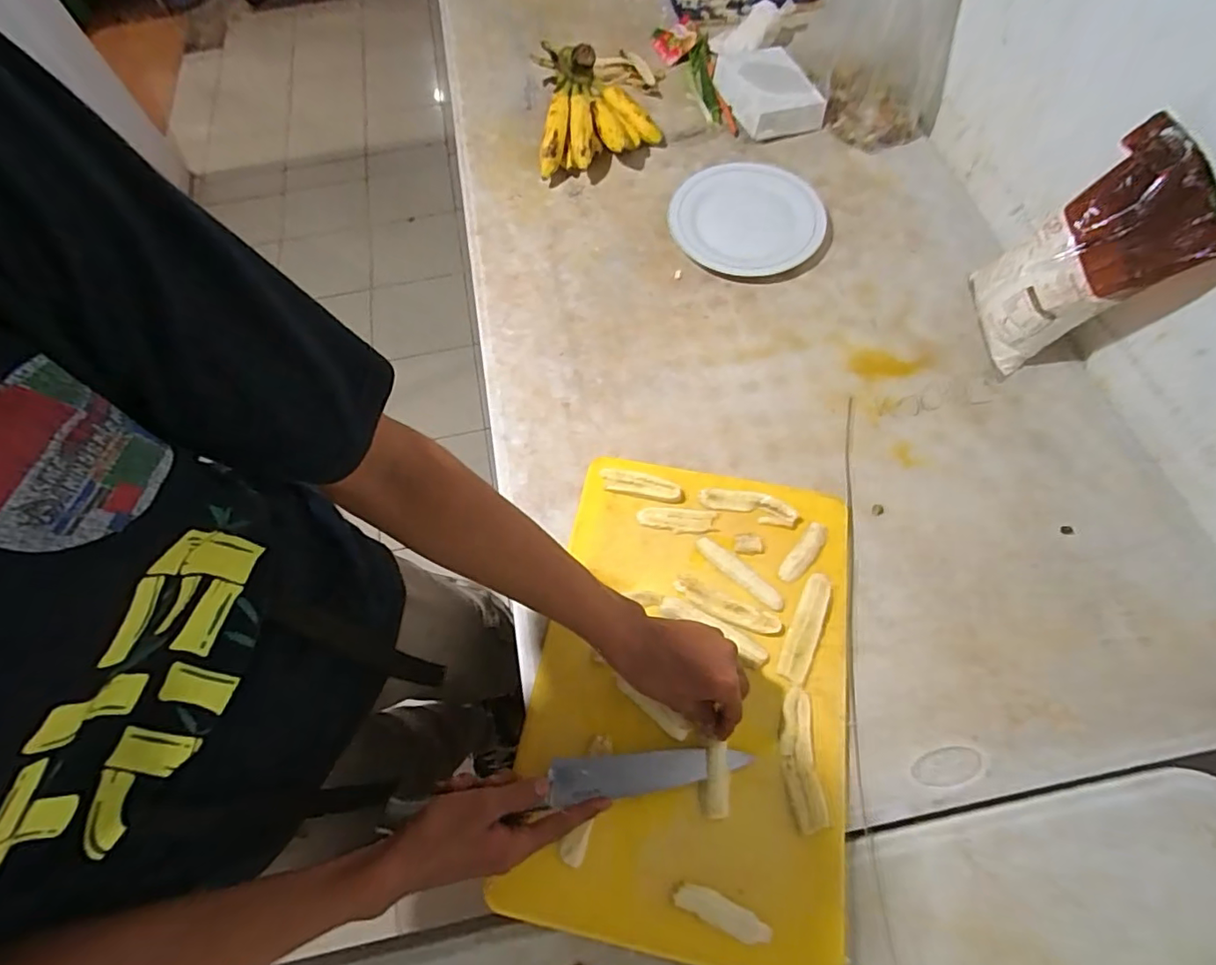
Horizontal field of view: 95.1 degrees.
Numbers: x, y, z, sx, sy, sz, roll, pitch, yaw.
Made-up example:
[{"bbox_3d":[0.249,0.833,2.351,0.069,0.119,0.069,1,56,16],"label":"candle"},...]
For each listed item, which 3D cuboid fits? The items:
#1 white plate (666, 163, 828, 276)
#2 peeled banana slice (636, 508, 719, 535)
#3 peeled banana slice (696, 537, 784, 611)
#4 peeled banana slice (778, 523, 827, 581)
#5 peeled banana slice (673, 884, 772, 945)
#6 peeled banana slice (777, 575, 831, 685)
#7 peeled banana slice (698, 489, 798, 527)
[{"bbox_3d":[0.207,-0.398,0.831,0.221,0.023,0.221,-1,65,2],"label":"white plate"},{"bbox_3d":[0.077,0.043,0.625,0.085,0.005,0.029,4,66,4],"label":"peeled banana slice"},{"bbox_3d":[0.140,0.096,0.591,0.107,0.004,0.021,40,73,18],"label":"peeled banana slice"},{"bbox_3d":[0.213,0.077,0.606,0.024,0.007,0.077,37,72,17],"label":"peeled banana slice"},{"bbox_3d":[0.095,0.356,0.459,0.079,0.005,0.022,22,68,12],"label":"peeled banana slice"},{"bbox_3d":[0.200,0.145,0.561,0.026,0.004,0.113,23,68,12],"label":"peeled banana slice"},{"bbox_3d":[0.158,0.024,0.628,0.107,0.008,0.036,16,67,9],"label":"peeled banana slice"}]

